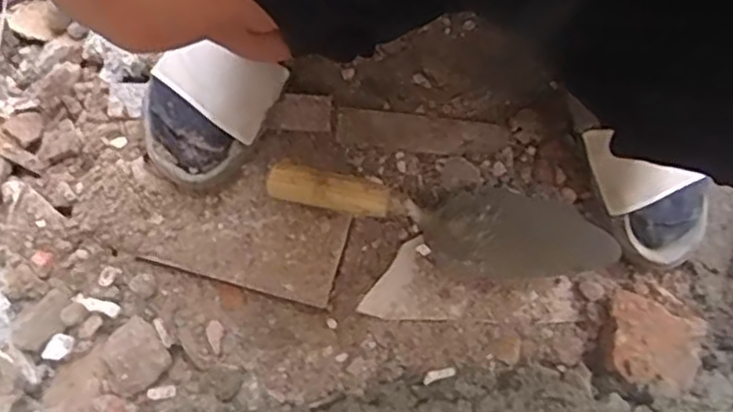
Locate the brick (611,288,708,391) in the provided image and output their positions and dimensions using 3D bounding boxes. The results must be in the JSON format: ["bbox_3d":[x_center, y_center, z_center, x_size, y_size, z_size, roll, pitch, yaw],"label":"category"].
[{"bbox_3d":[0.250,0.118,0.591,0.077,0.025,0.073,11,76,2],"label":"brick"}]

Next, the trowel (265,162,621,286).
[{"bbox_3d":[0.059,0.016,0.593,0.291,0.055,0.086,6,76,1],"label":"trowel"}]

